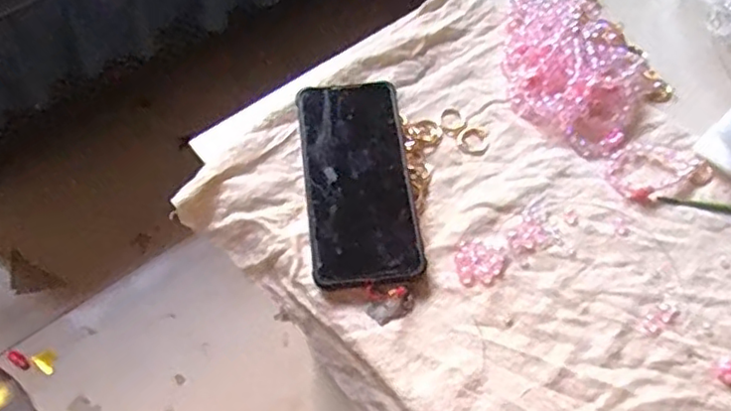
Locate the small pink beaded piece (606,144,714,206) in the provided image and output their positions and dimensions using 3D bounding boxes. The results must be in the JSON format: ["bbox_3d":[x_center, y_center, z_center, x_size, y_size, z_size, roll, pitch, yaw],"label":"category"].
[{"bbox_3d":[0.218,-0.028,0.475,0.075,0.008,0.047,-17,60,-11],"label":"small pink beaded piece"}]

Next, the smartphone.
[{"bbox_3d":[-0.006,-0.020,0.449,0.074,0.006,0.158,-5,64,-6],"label":"smartphone"}]

